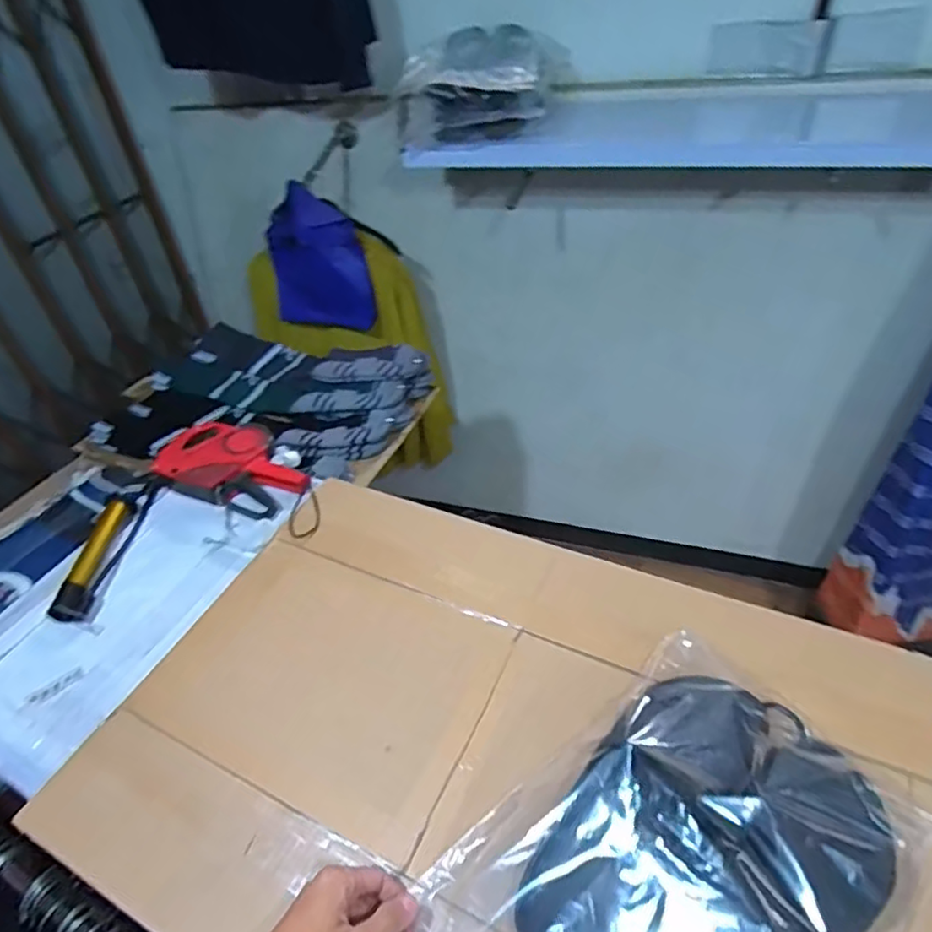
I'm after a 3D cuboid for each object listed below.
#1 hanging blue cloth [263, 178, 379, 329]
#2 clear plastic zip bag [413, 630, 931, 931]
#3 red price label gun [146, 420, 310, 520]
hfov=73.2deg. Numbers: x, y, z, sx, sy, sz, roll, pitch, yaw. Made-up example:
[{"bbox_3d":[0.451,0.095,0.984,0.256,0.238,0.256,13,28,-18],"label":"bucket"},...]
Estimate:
[{"bbox_3d":[-0.359,-0.484,1.522,0.228,0.348,0.085,-12,42,-6],"label":"hanging blue cloth"},{"bbox_3d":[0.159,0.306,0.475,0.358,0.088,0.267,-36,50,-28],"label":"clear plastic zip bag"},{"bbox_3d":[-0.336,0.000,0.911,0.227,0.047,0.138,19,48,26],"label":"red price label gun"}]

